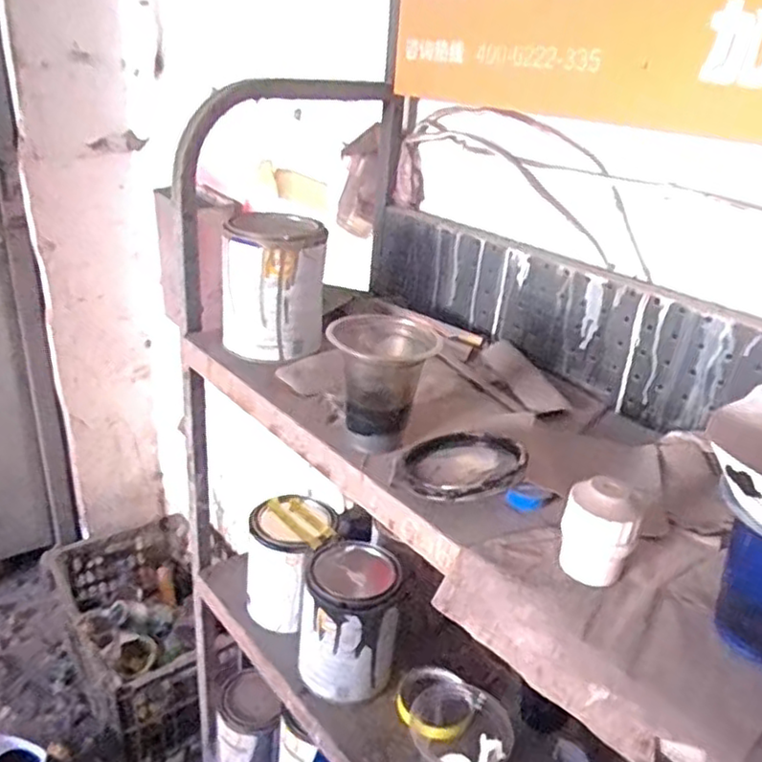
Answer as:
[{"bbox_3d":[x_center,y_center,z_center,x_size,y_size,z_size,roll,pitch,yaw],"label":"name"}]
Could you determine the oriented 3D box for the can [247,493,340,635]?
[{"bbox_3d":[-0.114,0.224,0.851,0.097,0.121,0.106,4,25,-2],"label":"can"}]

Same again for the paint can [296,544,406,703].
[{"bbox_3d":[-0.035,0.264,0.759,0.103,0.136,0.106,4,25,-2],"label":"paint can"}]

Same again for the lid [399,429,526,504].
[{"bbox_3d":[0.063,0.063,0.536,0.093,0.010,0.097,-13,20,-2],"label":"lid"}]

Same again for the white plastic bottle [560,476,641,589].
[{"bbox_3d":[0.144,0.098,0.447,0.039,0.063,0.040,-5,27,-19],"label":"white plastic bottle"}]

